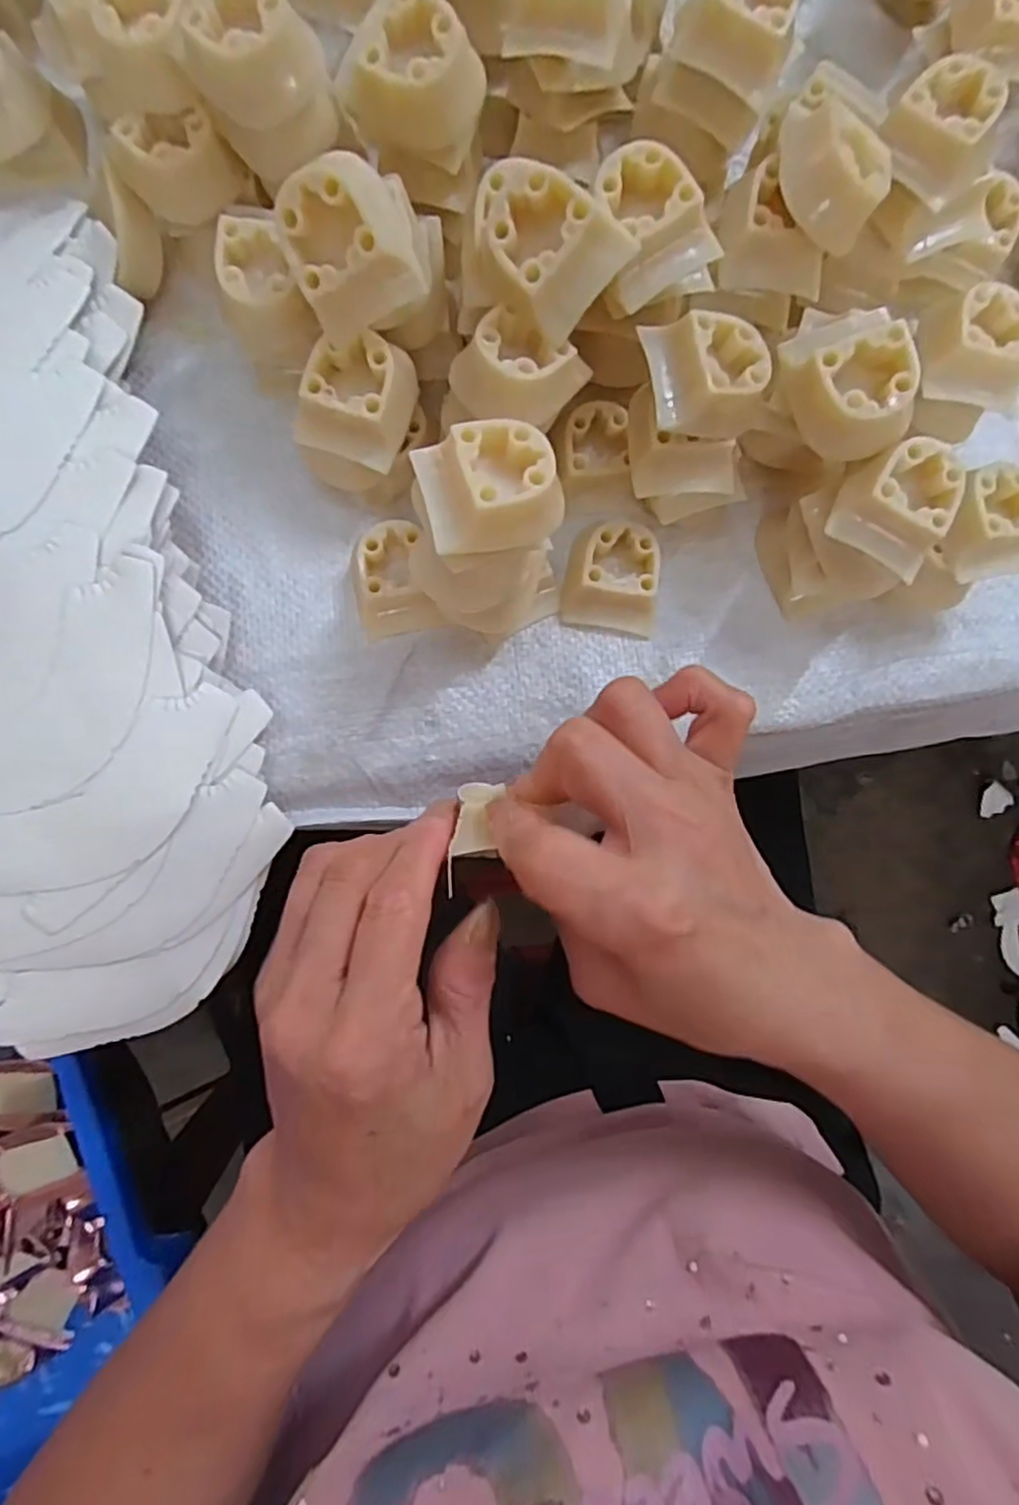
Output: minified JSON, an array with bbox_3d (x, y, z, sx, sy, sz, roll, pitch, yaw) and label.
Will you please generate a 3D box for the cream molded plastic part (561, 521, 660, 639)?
[{"bbox_3d":[0.044,-0.071,0.276,0.039,0.016,0.039,11,85,-5],"label":"cream molded plastic part"}]

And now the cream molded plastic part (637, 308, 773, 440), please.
[{"bbox_3d":[0.068,-0.129,0.233,0.040,0.019,0.036,-11,87,-6],"label":"cream molded plastic part"}]

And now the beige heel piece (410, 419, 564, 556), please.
[{"bbox_3d":[-0.005,-0.083,0.212,0.042,0.018,0.037,-13,88,-6],"label":"beige heel piece"}]

